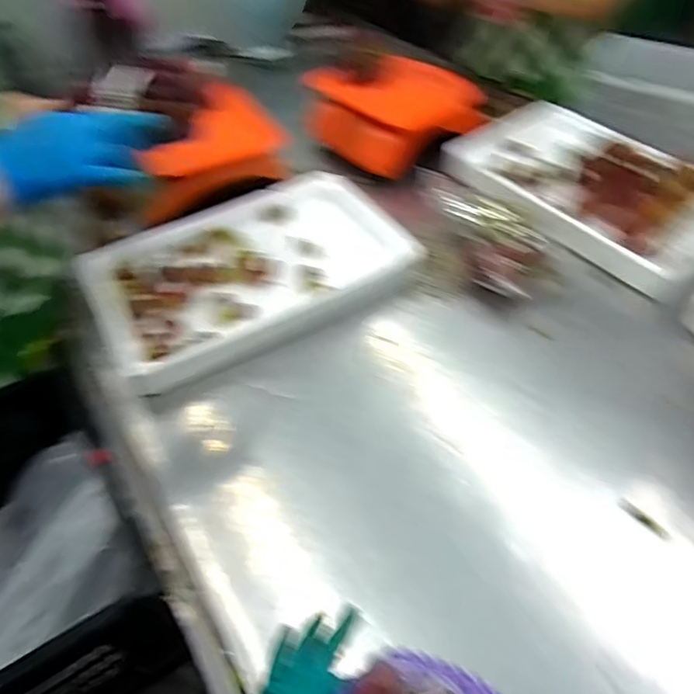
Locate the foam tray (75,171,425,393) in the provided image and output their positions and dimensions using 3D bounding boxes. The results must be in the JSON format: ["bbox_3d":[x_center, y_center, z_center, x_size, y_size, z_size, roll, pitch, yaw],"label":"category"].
[{"bbox_3d":[-0.155,-0.141,0.869,0.479,0.041,0.332,-27,52,-19],"label":"foam tray"}]

